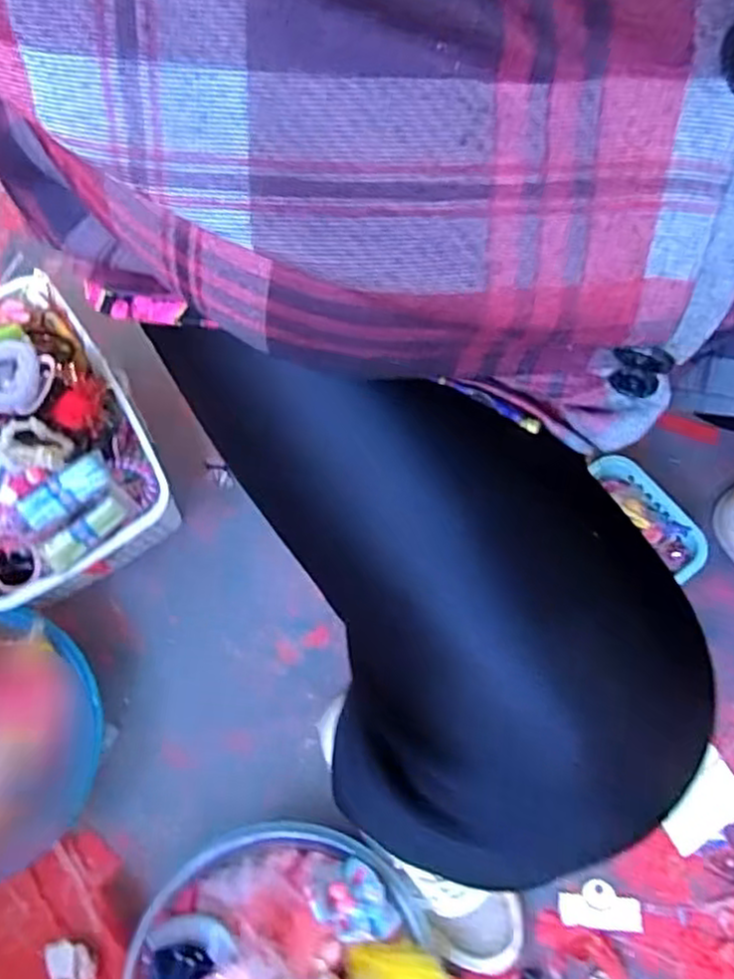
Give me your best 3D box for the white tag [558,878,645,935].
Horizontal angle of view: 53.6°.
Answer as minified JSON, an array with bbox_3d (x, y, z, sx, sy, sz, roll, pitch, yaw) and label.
[{"bbox_3d":[0.193,0.344,0.603,0.066,0.008,0.036,5,52,-1],"label":"white tag"}]

